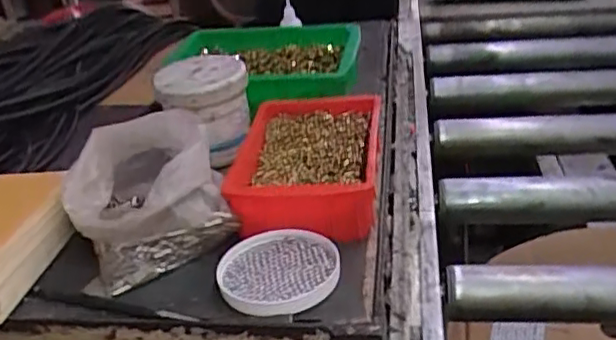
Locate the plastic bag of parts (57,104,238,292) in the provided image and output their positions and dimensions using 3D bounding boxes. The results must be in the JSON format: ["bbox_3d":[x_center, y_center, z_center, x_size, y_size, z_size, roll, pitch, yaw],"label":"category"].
[{"bbox_3d":[-0.145,0.024,0.558,0.132,0.099,0.125,-15,29,-14],"label":"plastic bag of parts"}]

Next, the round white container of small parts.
[{"bbox_3d":[-0.024,0.083,0.508,0.097,0.017,0.093,-6,28,3],"label":"round white container of small parts"}]

